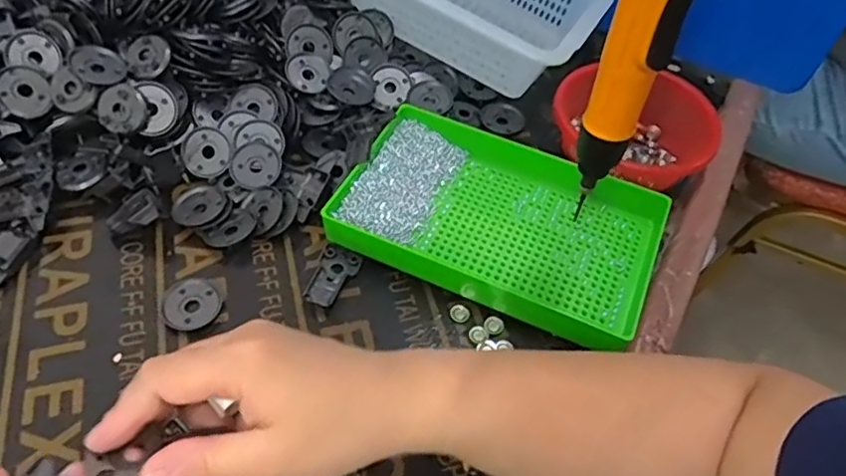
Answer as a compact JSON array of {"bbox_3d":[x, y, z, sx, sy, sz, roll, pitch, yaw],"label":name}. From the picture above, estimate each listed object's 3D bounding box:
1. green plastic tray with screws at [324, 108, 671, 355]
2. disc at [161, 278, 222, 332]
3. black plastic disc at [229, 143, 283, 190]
[{"bbox_3d":[0.066,-0.015,0.508,0.252,0.039,0.160,22,54,13],"label":"green plastic tray with screws"},{"bbox_3d":[-0.173,0.049,0.460,0.038,0.010,0.042,31,56,18],"label":"disc"},{"bbox_3d":[-0.143,-0.061,0.528,0.042,0.006,0.041,1,78,-7],"label":"black plastic disc"}]

